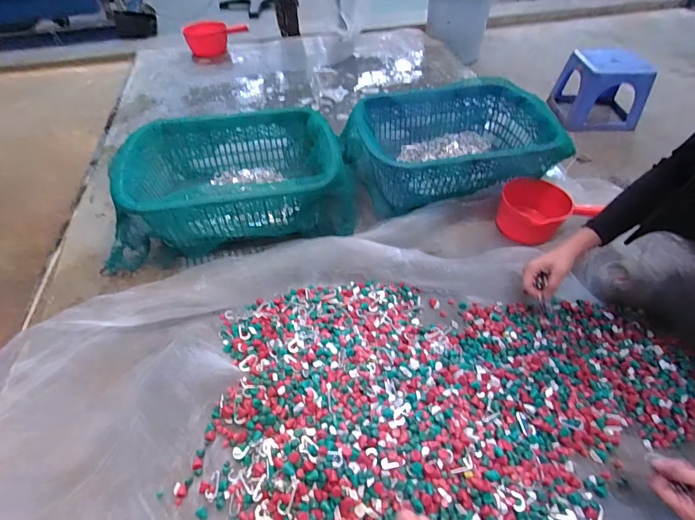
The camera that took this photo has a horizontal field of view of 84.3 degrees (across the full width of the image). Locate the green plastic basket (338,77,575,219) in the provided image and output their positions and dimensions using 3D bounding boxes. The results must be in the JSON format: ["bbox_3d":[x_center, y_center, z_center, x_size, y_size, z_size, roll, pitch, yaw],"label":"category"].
[{"bbox_3d":[0.242,-0.303,0.998,0.496,0.153,0.366,-4,49,-3],"label":"green plastic basket"}]

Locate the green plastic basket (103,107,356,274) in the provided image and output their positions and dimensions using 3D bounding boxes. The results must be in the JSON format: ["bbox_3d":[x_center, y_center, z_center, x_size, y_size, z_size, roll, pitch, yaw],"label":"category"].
[{"bbox_3d":[-0.270,-0.189,0.924,0.532,0.170,0.360,-7,48,-5],"label":"green plastic basket"}]

